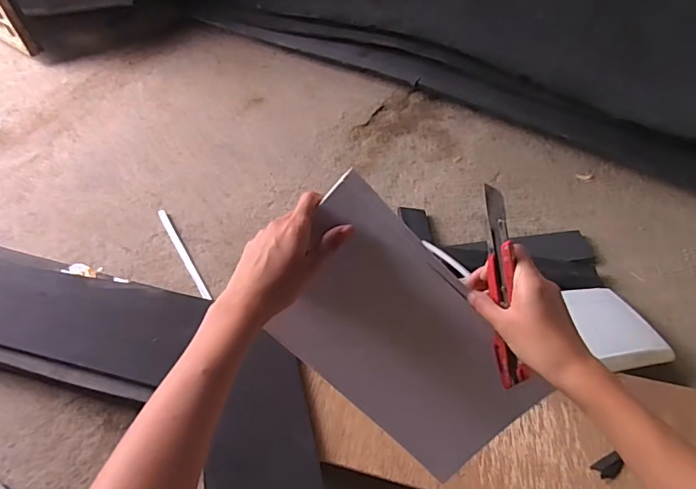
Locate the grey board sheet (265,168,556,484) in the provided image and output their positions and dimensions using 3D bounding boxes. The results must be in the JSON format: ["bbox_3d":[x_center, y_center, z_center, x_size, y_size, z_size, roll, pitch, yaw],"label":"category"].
[{"bbox_3d":[0.049,0.090,0.455,0.271,0.010,0.166,43,105,-4],"label":"grey board sheet"}]

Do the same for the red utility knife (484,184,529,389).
[{"bbox_3d":[0.134,0.039,0.409,0.016,0.177,0.024,-8,10,-2],"label":"red utility knife"}]

